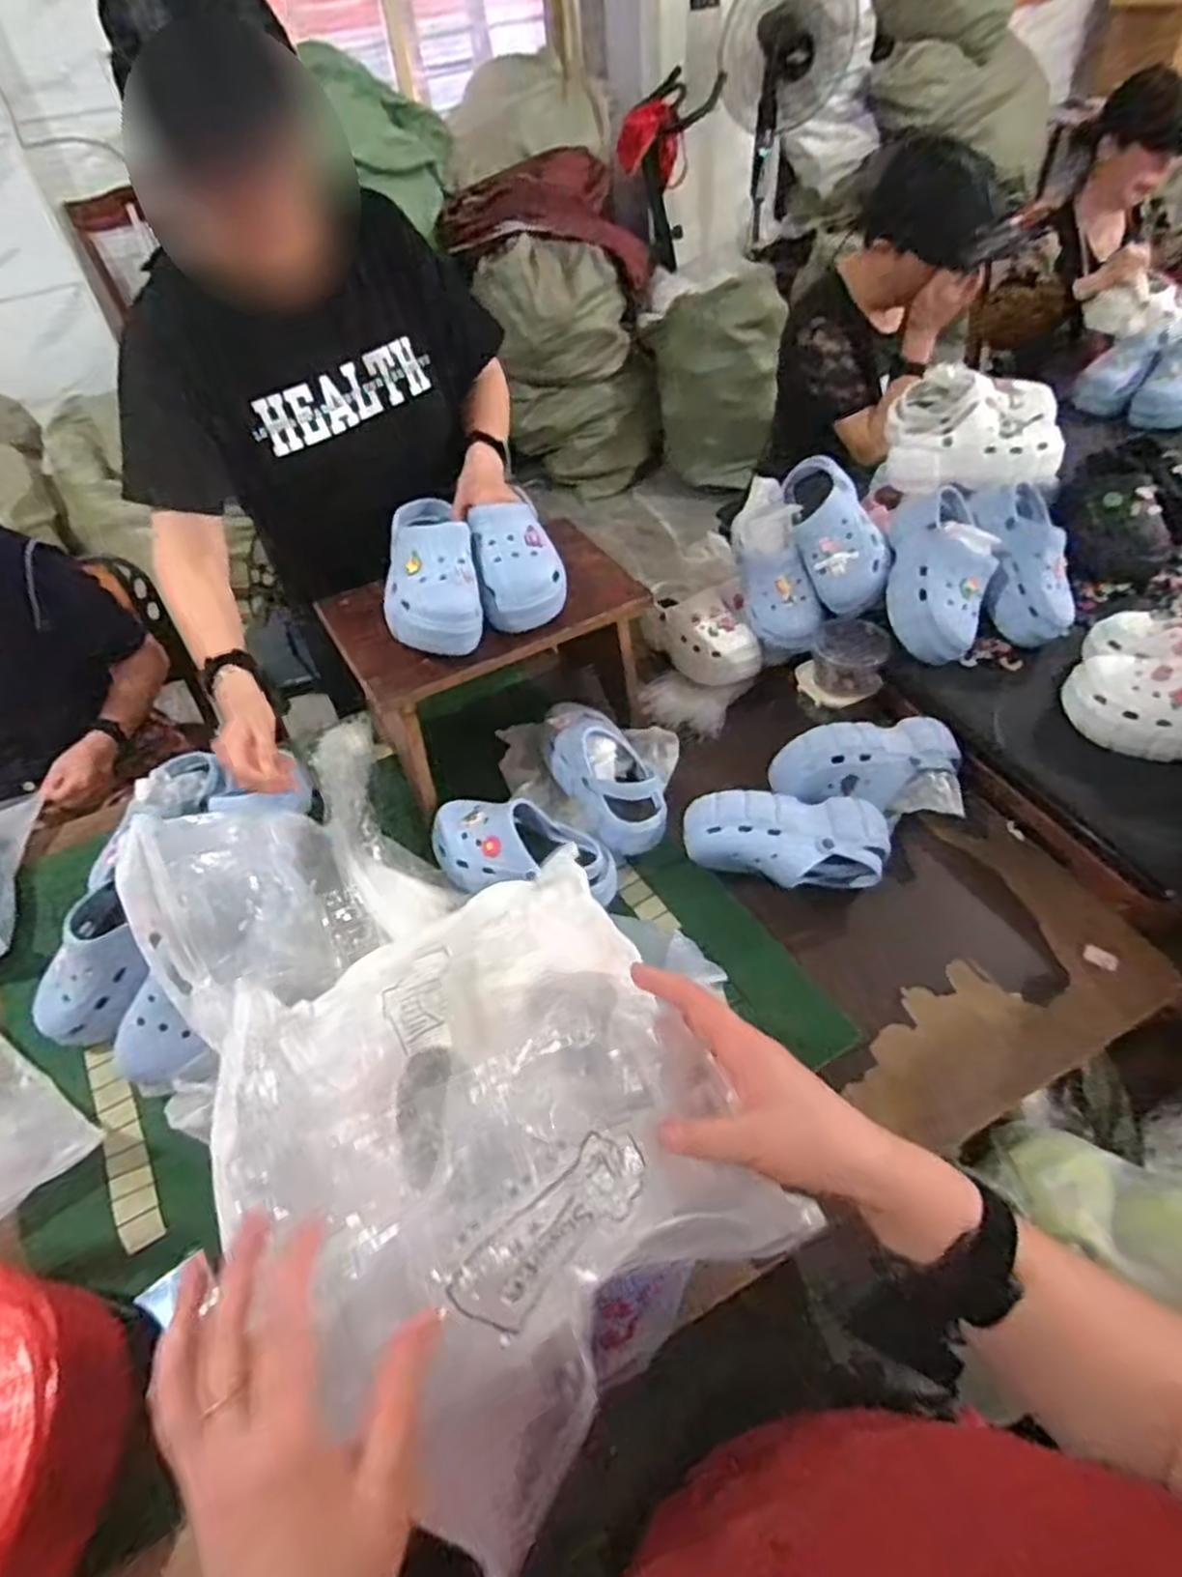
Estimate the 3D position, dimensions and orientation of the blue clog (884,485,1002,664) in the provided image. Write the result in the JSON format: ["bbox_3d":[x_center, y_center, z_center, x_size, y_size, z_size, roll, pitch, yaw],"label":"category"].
[{"bbox_3d":[0.527,-0.319,1.168,0.147,0.108,0.258,6,85,2],"label":"blue clog"}]

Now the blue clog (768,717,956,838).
[{"bbox_3d":[0.395,-0.020,1.102,0.266,0.109,0.144,-3,50,2],"label":"blue clog"}]

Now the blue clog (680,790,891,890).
[{"bbox_3d":[0.261,0.084,1.023,0.270,0.127,0.121,-1,50,4],"label":"blue clog"}]

